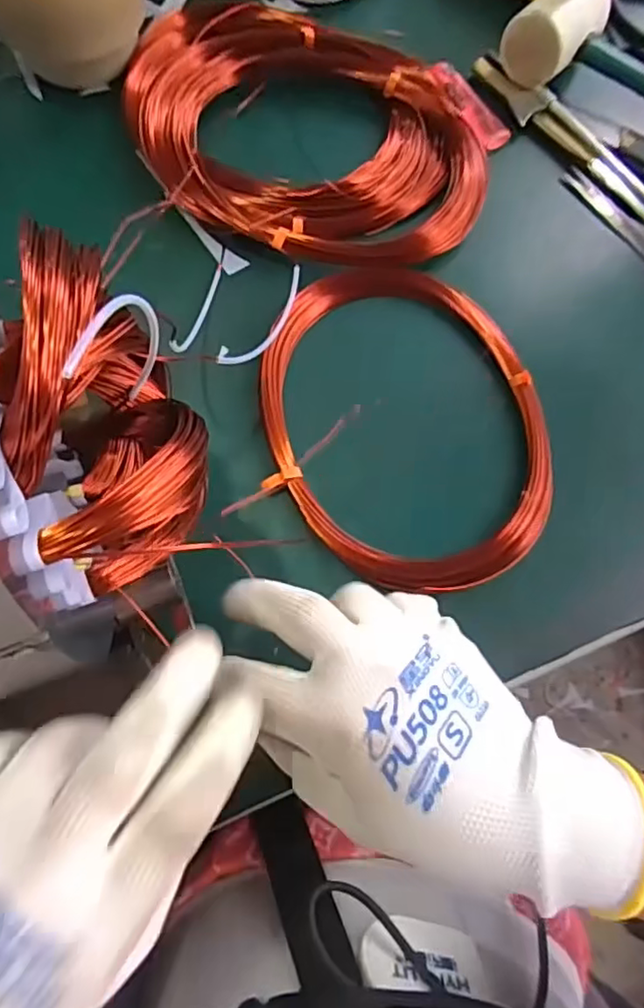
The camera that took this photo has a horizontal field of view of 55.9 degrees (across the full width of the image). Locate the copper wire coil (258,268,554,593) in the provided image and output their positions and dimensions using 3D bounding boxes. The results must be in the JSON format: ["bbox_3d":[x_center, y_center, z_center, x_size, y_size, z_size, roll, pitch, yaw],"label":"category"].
[{"bbox_3d":[0.049,-0.050,0.353,0.165,0.023,0.195,-3,73,-3],"label":"copper wire coil"}]

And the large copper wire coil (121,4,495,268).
[{"bbox_3d":[-0.011,-0.257,0.407,0.251,0.043,0.193,15,73,2],"label":"large copper wire coil"}]

